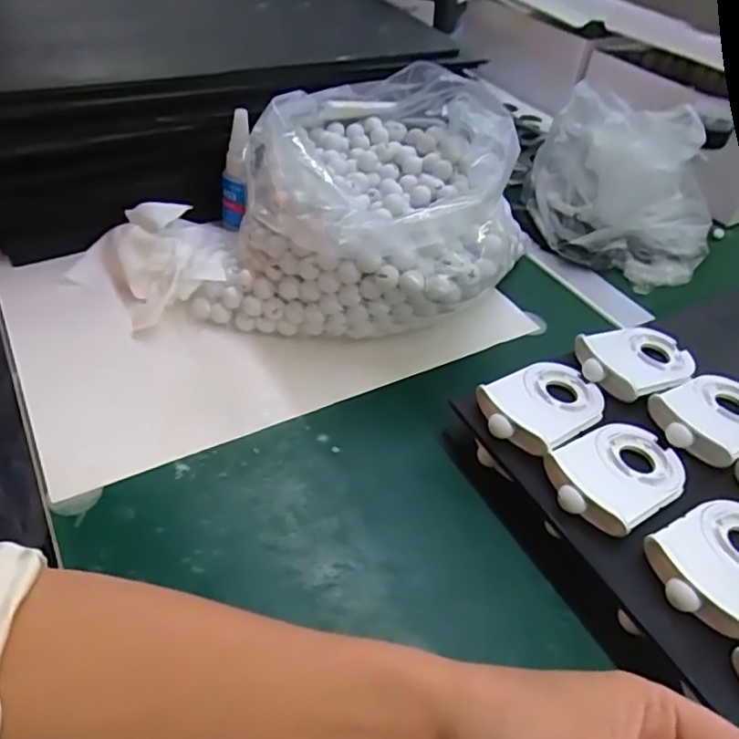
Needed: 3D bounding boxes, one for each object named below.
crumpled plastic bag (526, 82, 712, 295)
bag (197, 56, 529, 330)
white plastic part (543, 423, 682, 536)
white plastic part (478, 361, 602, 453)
[{"bbox_3d":[0.253,-0.181,0.590,0.176,0.122,0.146,18,44,12],"label":"crumpled plastic bag"},{"bbox_3d":[0.010,-0.138,0.498,0.232,0.138,0.243,11,43,4],"label":"bag"},{"bbox_3d":[0.145,0.057,0.353,0.091,0.010,0.058,-22,50,-27],"label":"white plastic part"},{"bbox_3d":[0.111,0.018,0.385,0.089,0.014,0.057,-27,52,-30],"label":"white plastic part"}]

